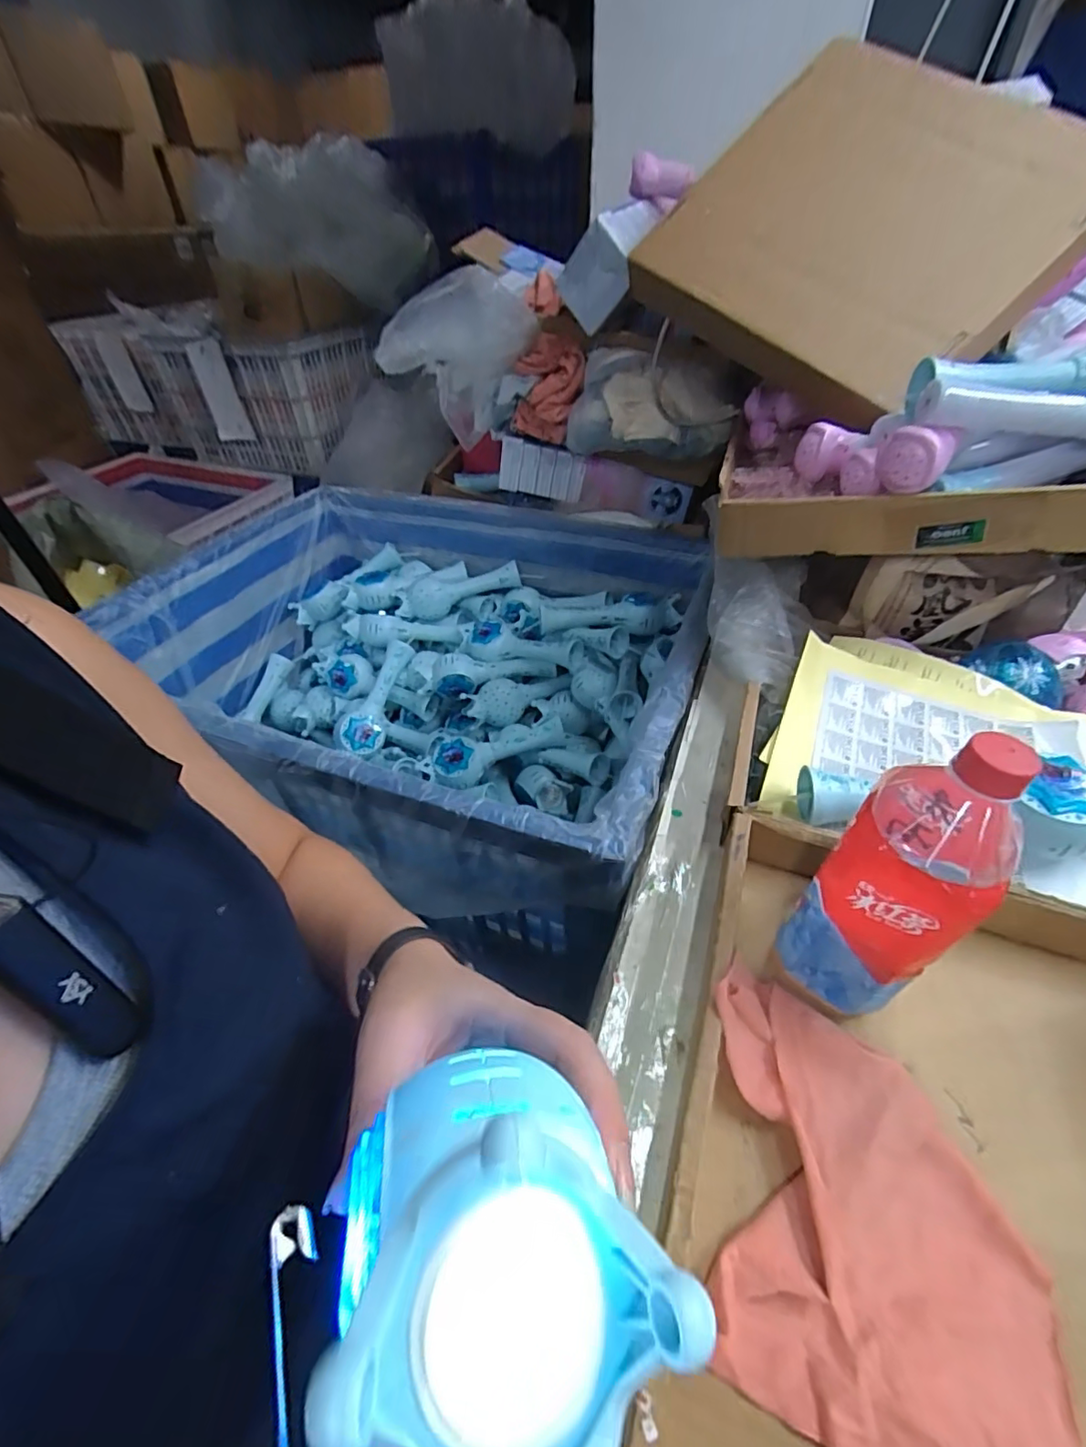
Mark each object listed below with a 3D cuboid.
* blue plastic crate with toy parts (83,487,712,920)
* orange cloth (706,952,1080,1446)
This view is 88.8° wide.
[{"bbox_3d":[-0.191,-0.082,0.857,0.799,0.278,0.621,14,46,16],"label":"blue plastic crate with toy parts"},{"bbox_3d":[0.173,0.253,0.291,0.192,0.051,0.185,20,48,20],"label":"orange cloth"}]

